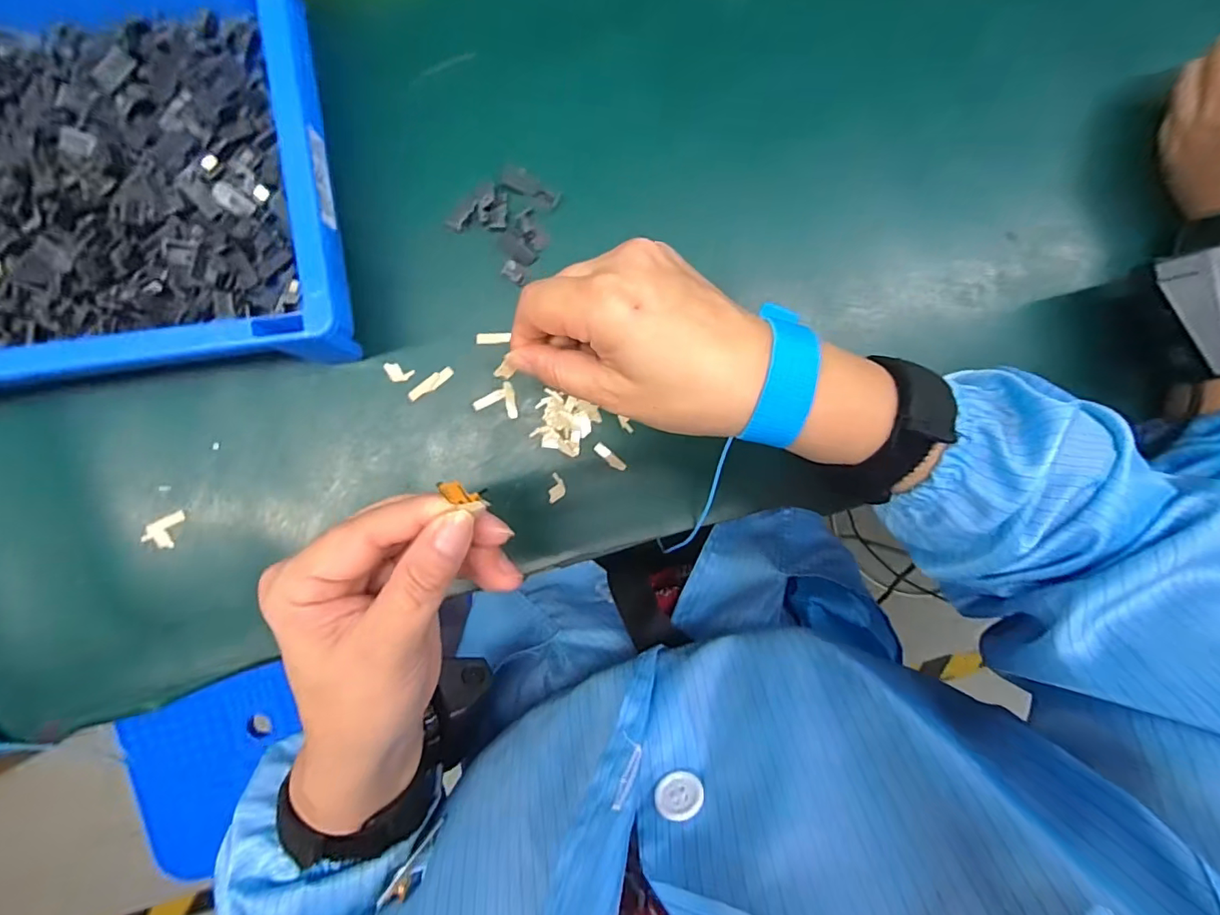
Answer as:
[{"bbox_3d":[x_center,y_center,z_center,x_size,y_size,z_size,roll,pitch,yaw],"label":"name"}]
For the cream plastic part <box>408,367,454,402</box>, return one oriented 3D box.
[{"bbox_3d":[-0.106,-0.044,0.315,0.030,0.004,0.008,-31,92,-2],"label":"cream plastic part"}]

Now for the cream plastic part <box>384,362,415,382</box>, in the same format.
[{"bbox_3d":[-0.124,-0.050,0.315,0.017,0.004,0.010,6,90,-3],"label":"cream plastic part"}]

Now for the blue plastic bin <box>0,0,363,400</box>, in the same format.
[{"bbox_3d":[-0.294,-0.140,0.267,0.304,0.085,0.215,-8,91,-3],"label":"blue plastic bin"}]

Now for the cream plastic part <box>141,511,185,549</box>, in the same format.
[{"bbox_3d":[-0.260,0.041,0.312,0.017,0.005,0.023,22,89,-3],"label":"cream plastic part"}]

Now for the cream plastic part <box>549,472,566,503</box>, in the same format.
[{"bbox_3d":[-0.031,0.019,0.322,0.010,0.004,0.018,6,90,-3],"label":"cream plastic part"}]

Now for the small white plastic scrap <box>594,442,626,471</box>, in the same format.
[{"bbox_3d":[0.000,0.000,0.321,0.022,0.004,0.007,39,89,-3],"label":"small white plastic scrap"}]

